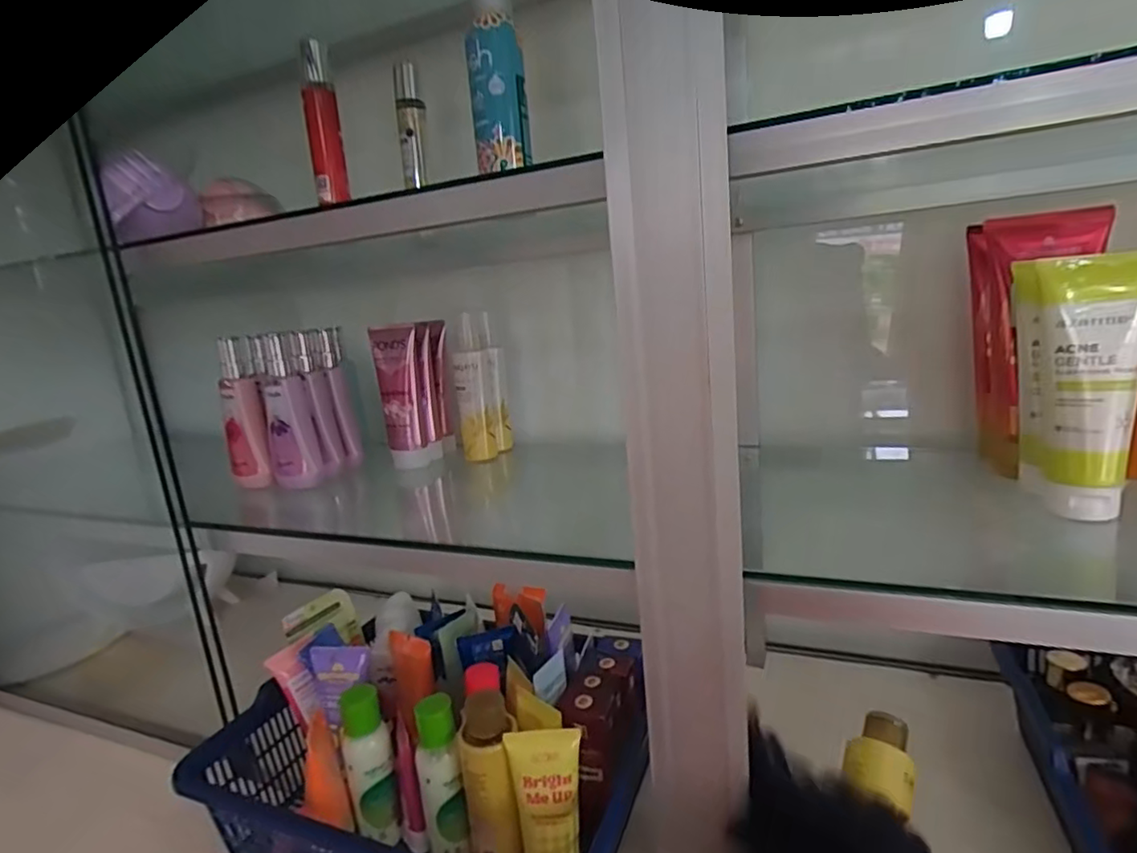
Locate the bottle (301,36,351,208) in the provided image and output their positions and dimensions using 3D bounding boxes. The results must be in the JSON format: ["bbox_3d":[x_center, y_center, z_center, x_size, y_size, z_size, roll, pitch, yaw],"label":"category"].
[{"bbox_3d":[-0.217,-0.268,0.523,0.027,0.130,0.019,-9,14,-14],"label":"bottle"}]

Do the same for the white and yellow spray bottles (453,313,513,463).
[{"bbox_3d":[-0.095,-0.042,0.648,0.051,0.152,0.053,-6,14,-5],"label":"white and yellow spray bottles"}]

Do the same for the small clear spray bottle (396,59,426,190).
[{"bbox_3d":[-0.154,-0.297,0.584,0.026,0.112,0.018,-8,14,-14],"label":"small clear spray bottle"}]

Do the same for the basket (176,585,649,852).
[{"bbox_3d":[-0.113,0.258,0.499,0.309,0.142,0.220,0,15,20],"label":"basket"}]

